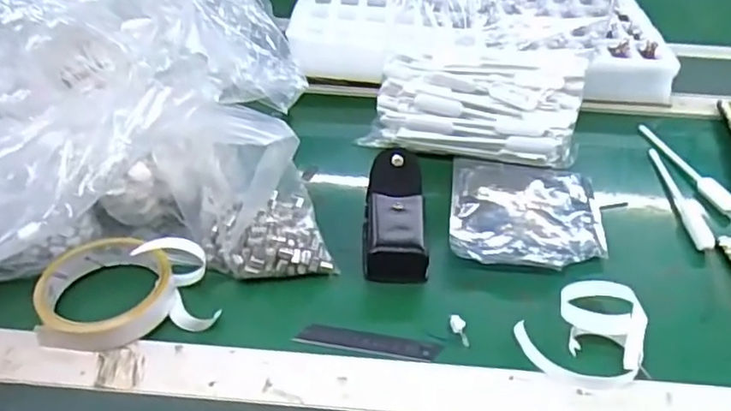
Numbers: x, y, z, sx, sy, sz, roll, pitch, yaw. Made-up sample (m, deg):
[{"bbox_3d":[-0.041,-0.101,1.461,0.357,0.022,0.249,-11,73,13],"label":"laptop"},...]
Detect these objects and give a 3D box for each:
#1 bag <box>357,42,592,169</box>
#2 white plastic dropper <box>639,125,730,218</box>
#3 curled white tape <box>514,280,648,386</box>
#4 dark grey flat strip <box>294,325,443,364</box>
[{"bbox_3d":[0.104,-0.104,0.592,0.196,0.075,0.082,10,41,9],"label":"bag"},{"bbox_3d":[0.304,-0.038,0.598,0.020,0.014,0.139,-7,41,-12],"label":"white plastic dropper"},{"bbox_3d":[0.156,0.087,0.432,0.090,0.016,0.073,-26,48,-30],"label":"curled white tape"},{"bbox_3d":[0.002,0.096,0.436,0.097,0.004,0.020,8,36,4],"label":"dark grey flat strip"}]

